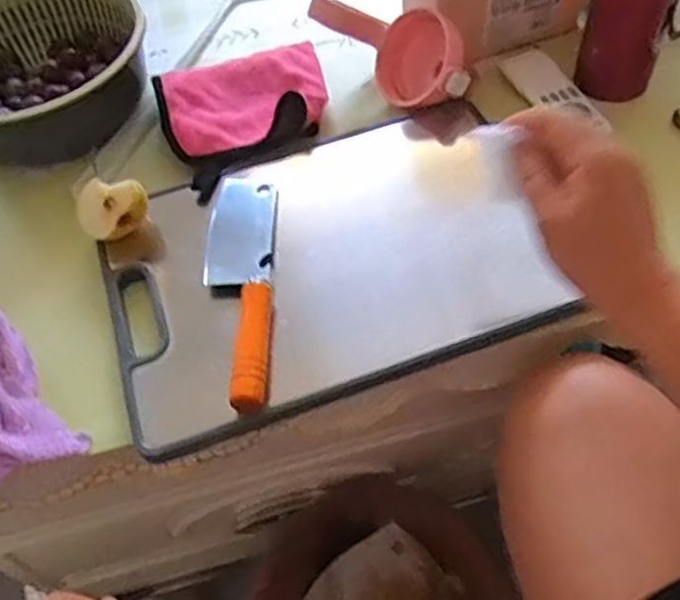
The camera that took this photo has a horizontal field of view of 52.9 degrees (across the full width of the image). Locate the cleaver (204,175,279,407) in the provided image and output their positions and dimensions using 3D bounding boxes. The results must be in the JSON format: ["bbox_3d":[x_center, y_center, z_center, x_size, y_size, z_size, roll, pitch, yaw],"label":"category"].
[{"bbox_3d":[-0.077,-0.011,0.511,0.049,0.025,0.195,-4,54,3],"label":"cleaver"}]

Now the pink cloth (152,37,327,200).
[{"bbox_3d":[-0.078,-0.179,0.640,0.173,0.043,0.142,-23,56,-11],"label":"pink cloth"}]

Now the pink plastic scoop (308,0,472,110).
[{"bbox_3d":[0.049,-0.230,0.636,0.159,0.071,0.076,18,58,17],"label":"pink plastic scoop"}]

